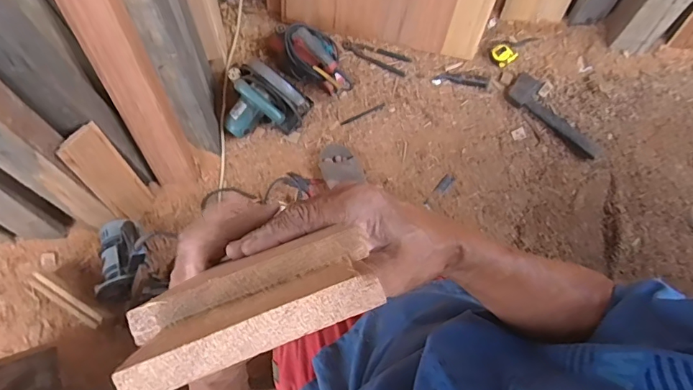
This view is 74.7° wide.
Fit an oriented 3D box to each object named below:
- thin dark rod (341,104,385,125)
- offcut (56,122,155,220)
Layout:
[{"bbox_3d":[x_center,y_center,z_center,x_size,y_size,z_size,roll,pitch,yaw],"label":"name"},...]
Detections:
[{"bbox_3d":[0.050,-0.248,1.391,0.146,0.013,0.012,-23,79,-6],"label":"thin dark rod"},{"bbox_3d":[-0.605,-0.046,1.170,0.025,0.320,0.113,29,63,23],"label":"offcut"}]

